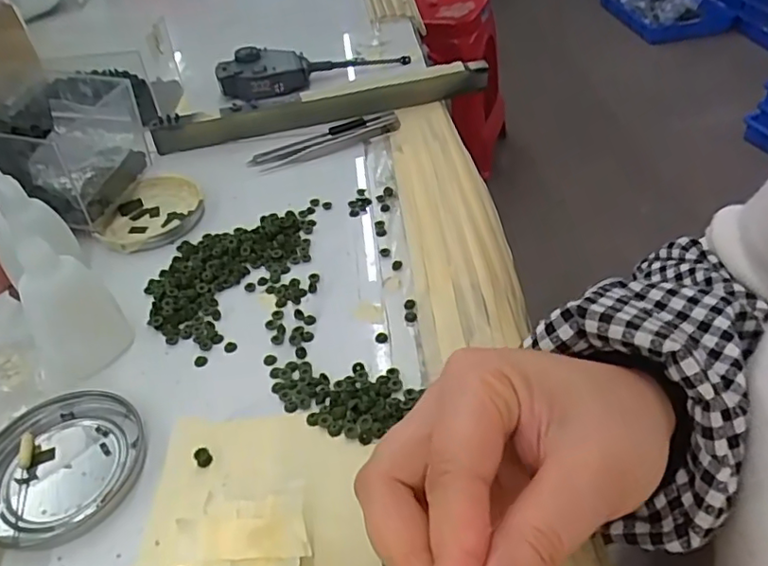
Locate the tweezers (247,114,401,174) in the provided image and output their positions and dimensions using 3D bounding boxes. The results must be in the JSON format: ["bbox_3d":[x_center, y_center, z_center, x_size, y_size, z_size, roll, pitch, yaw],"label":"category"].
[{"bbox_3d":[-0.048,-0.121,0.490,0.129,0.010,0.031,-18,45,-14],"label":"tweezers"}]

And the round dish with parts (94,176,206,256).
[{"bbox_3d":[-0.172,-0.051,0.435,0.073,0.014,0.079,-15,44,-11],"label":"round dish with parts"}]

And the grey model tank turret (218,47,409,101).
[{"bbox_3d":[-0.069,-0.218,0.577,0.185,0.032,0.054,-20,45,-16],"label":"grey model tank turret"}]

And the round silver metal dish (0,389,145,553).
[{"bbox_3d":[-0.155,0.088,0.283,0.075,0.012,0.071,-2,43,2],"label":"round silver metal dish"}]

